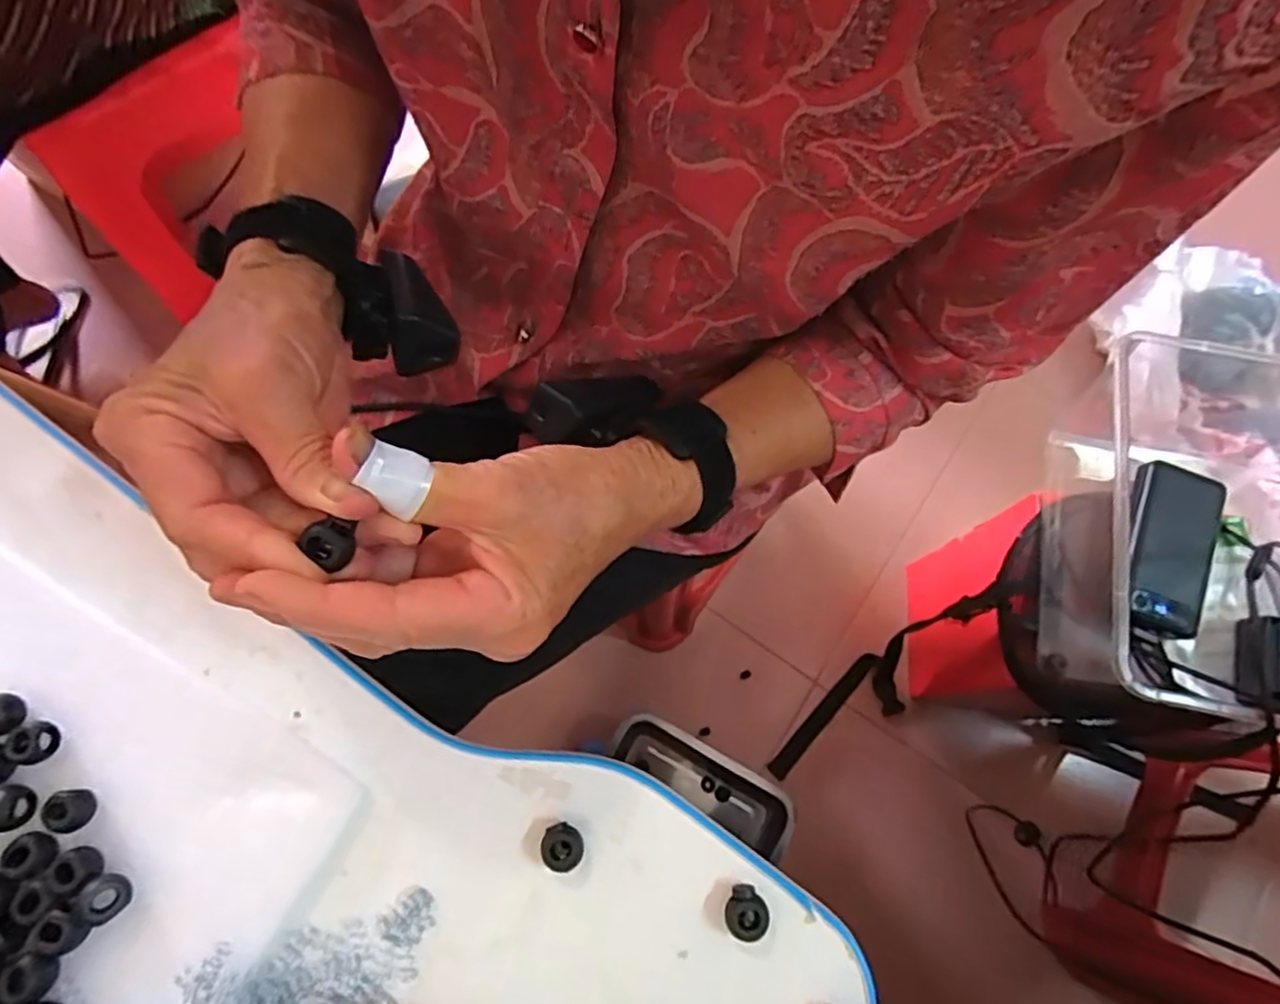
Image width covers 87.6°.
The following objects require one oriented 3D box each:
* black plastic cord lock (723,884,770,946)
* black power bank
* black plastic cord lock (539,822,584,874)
[{"bbox_3d":[0.044,0.172,0.278,0.017,0.013,0.020,24,73,8],"label":"black plastic cord lock"},{"bbox_3d":[0.492,0.045,0.618,0.073,0.018,0.155,9,86,1],"label":"black power bank"},{"bbox_3d":[-0.033,0.148,0.285,0.017,0.014,0.018,15,72,5],"label":"black plastic cord lock"}]

